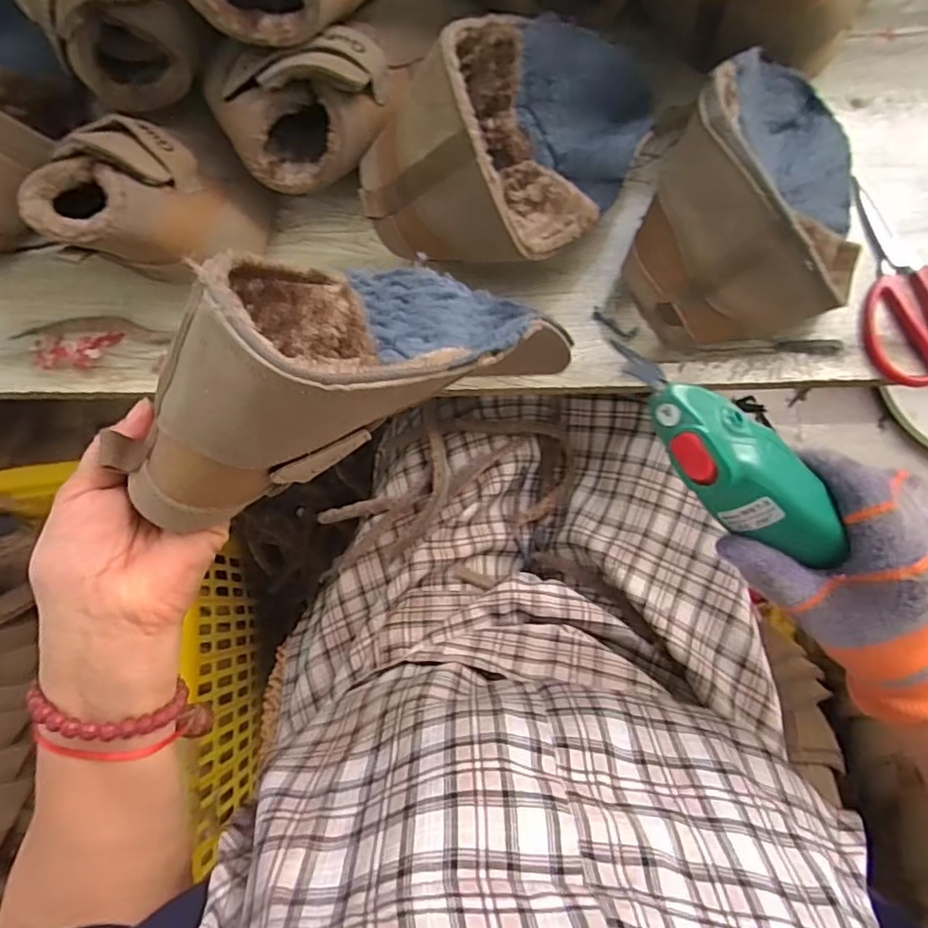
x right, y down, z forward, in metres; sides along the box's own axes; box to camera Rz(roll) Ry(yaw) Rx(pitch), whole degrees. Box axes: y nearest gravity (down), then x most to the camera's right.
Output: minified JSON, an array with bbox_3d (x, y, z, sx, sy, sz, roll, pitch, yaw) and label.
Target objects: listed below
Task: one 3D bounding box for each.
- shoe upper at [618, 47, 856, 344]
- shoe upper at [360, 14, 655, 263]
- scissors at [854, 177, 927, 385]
[{"bbox_3d":[0.241,-0.206,0.449,0.165,0.116,0.268,37,79,10],"label":"shoe upper"},{"bbox_3d":[0.048,-0.250,0.449,0.245,0.097,0.149,-43,79,-10],"label":"shoe upper"},{"bbox_3d":[0.367,-0.153,0.488,0.088,0.015,0.180,-7,75,-1],"label":"scissors"}]

